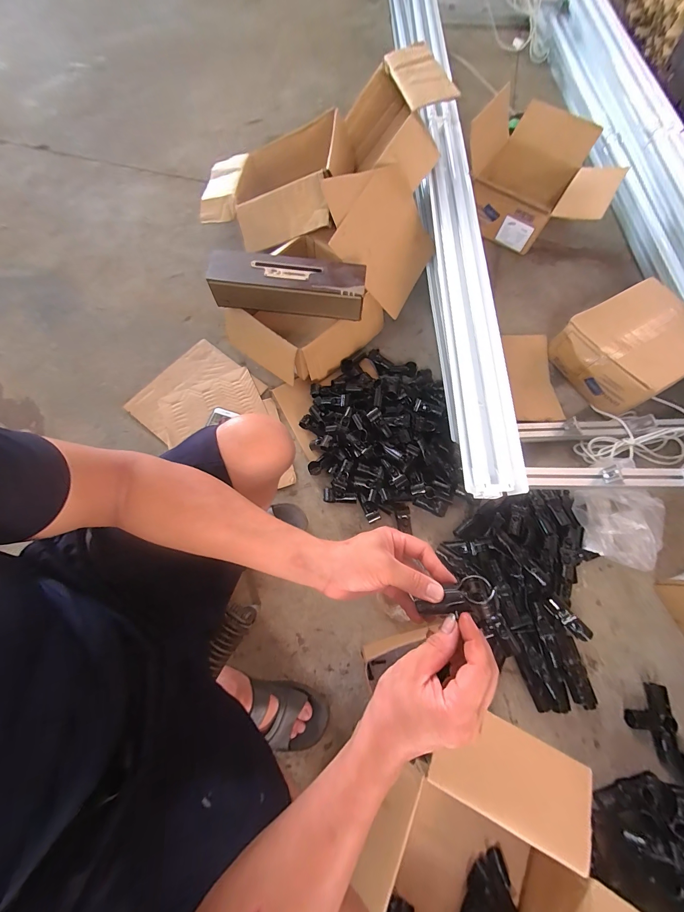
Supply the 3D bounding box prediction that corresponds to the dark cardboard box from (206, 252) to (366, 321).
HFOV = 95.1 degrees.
[{"bbox_3d":[-0.134,-0.432,0.792,0.381,0.082,0.119,10,70,3],"label":"dark cardboard box"}]

